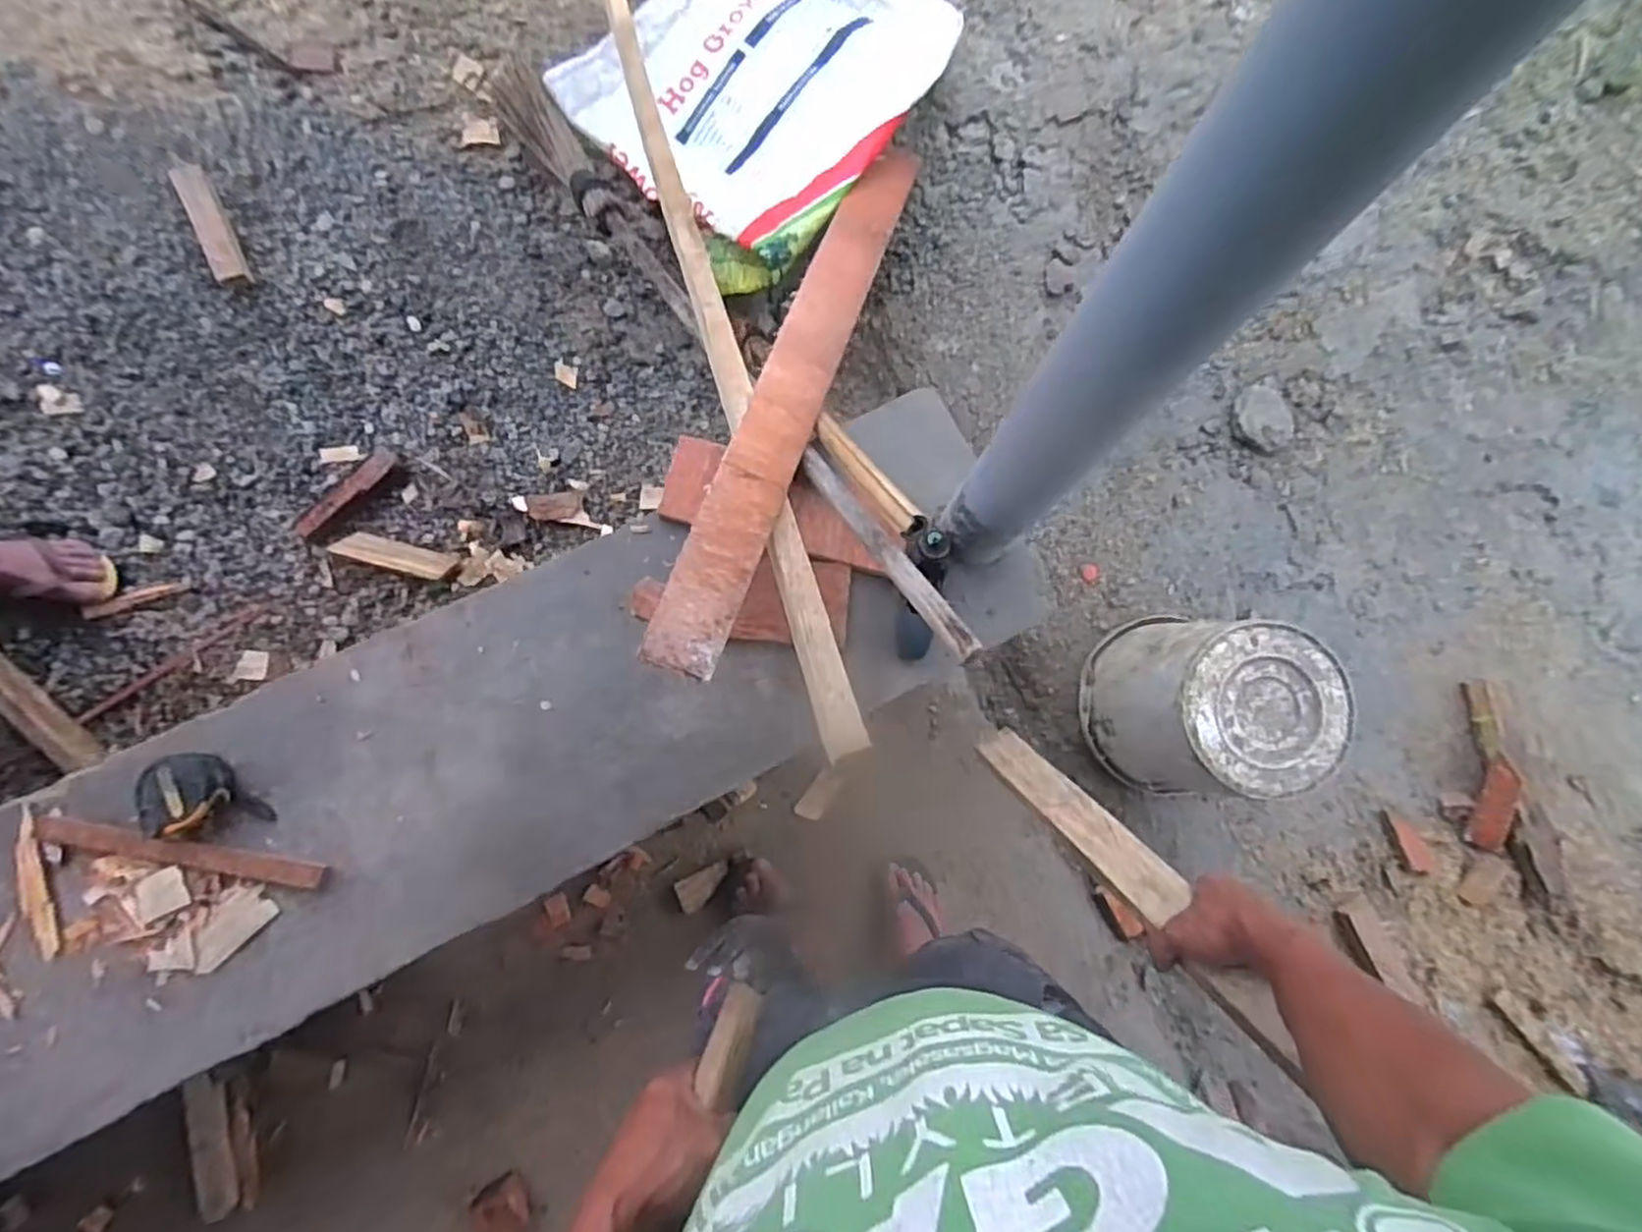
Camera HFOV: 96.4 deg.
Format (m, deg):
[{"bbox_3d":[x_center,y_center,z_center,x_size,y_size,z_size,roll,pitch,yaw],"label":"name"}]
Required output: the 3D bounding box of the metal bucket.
[{"bbox_3d":[0.594,0.145,1.144,0.277,0.284,0.254,0,78,-2],"label":"metal bucket"}]

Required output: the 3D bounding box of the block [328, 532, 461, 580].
[{"bbox_3d":[-0.684,-0.097,1.180,0.177,0.015,0.046,13,84,-5],"label":"block"}]

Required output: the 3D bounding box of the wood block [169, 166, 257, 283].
[{"bbox_3d":[-0.966,-0.620,1.163,0.048,0.025,0.184,-22,88,-8],"label":"wood block"}]

